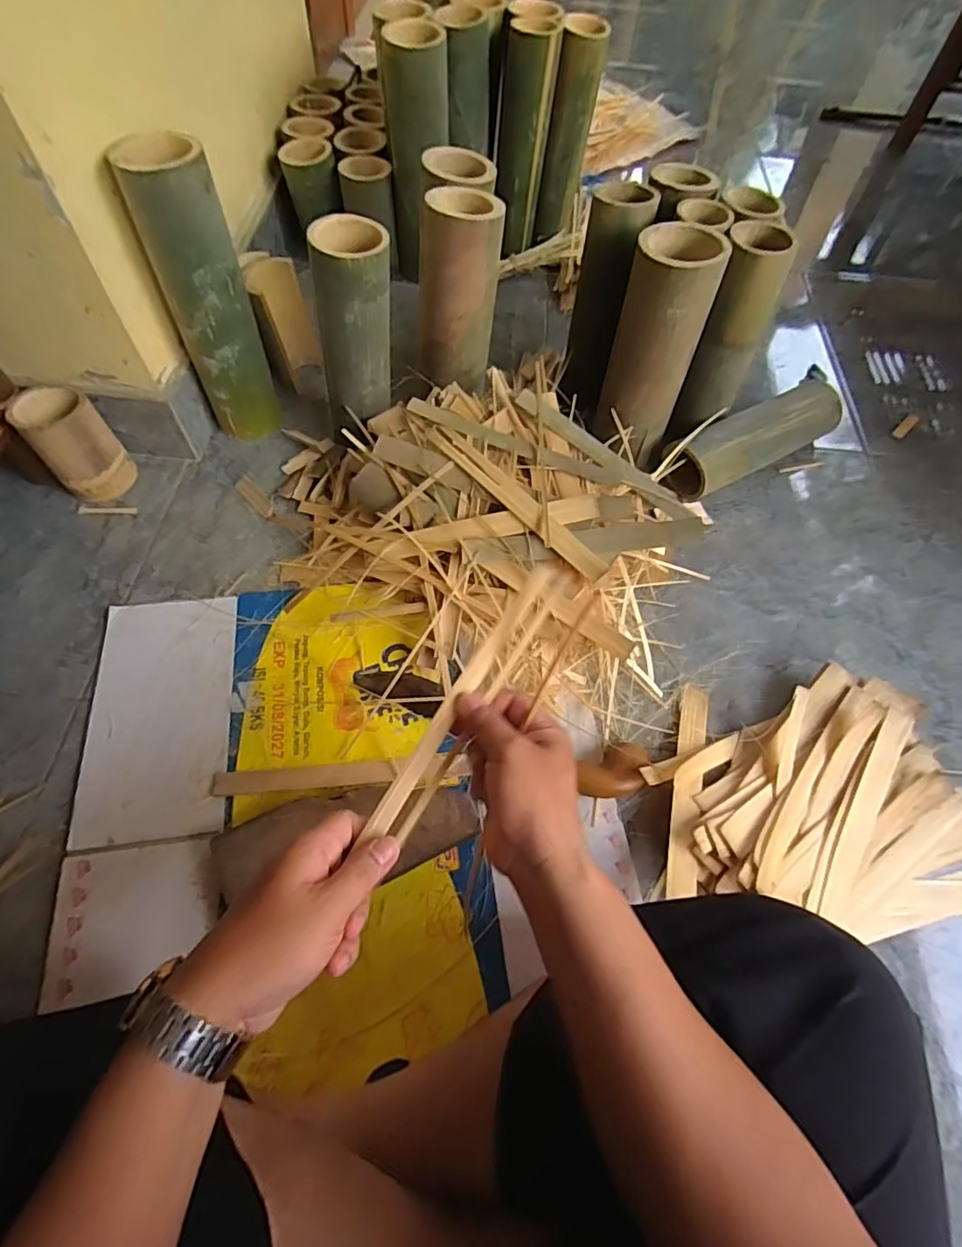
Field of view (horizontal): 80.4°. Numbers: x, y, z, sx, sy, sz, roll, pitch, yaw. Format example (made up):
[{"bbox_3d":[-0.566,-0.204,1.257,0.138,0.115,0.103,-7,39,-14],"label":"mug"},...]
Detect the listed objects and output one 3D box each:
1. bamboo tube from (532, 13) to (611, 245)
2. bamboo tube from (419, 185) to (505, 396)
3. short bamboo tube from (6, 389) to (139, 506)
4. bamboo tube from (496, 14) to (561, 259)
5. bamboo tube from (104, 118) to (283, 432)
[{"bbox_3d":[0.144,-0.793,0.932,0.073,0.269,0.060,9,61,3],"label":"bamboo tube"},{"bbox_3d":[-0.030,-0.420,0.736,0.102,0.211,0.089,5,61,0],"label":"bamboo tube"},{"bbox_3d":[-0.516,-0.225,0.732,0.089,0.129,0.084,1,61,-2],"label":"short bamboo tube"},{"bbox_3d":[0.067,-0.784,0.932,0.083,0.281,0.091,7,61,1],"label":"bamboo tube"},{"bbox_3d":[-0.337,-0.393,0.709,0.094,0.320,0.092,-25,65,-16],"label":"bamboo tube"}]

